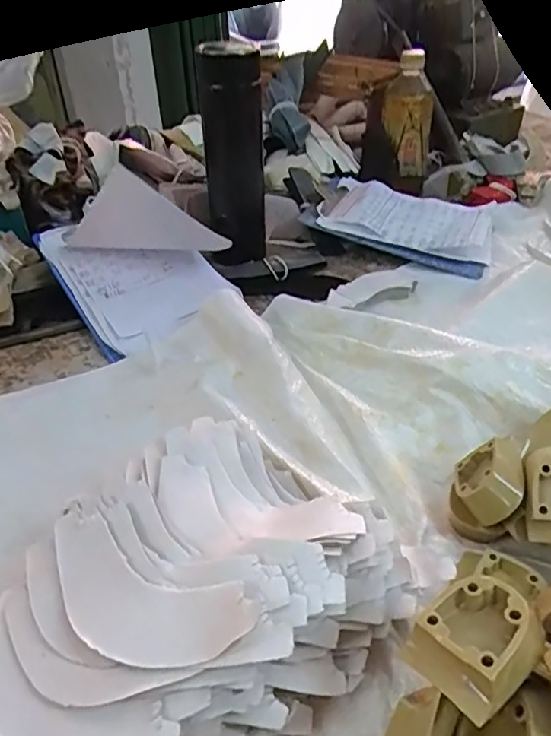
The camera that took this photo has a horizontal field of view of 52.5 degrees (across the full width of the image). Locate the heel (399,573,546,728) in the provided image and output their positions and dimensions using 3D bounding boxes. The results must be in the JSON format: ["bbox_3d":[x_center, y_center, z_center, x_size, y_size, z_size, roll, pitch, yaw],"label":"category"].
[{"bbox_3d":[0.081,0.109,0.224,0.050,0.021,0.040,-29,45,-31],"label":"heel"}]

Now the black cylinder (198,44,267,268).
[{"bbox_3d":[-0.044,-0.223,0.599,0.065,0.214,0.051,-2,38,-1],"label":"black cylinder"}]

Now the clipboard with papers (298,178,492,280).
[{"bbox_3d":[0.157,-0.182,0.687,0.216,0.026,0.144,16,41,22],"label":"clipboard with papers"}]

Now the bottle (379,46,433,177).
[{"bbox_3d":[0.182,-0.346,0.767,0.057,0.159,0.052,-10,18,-13],"label":"bottle"}]

